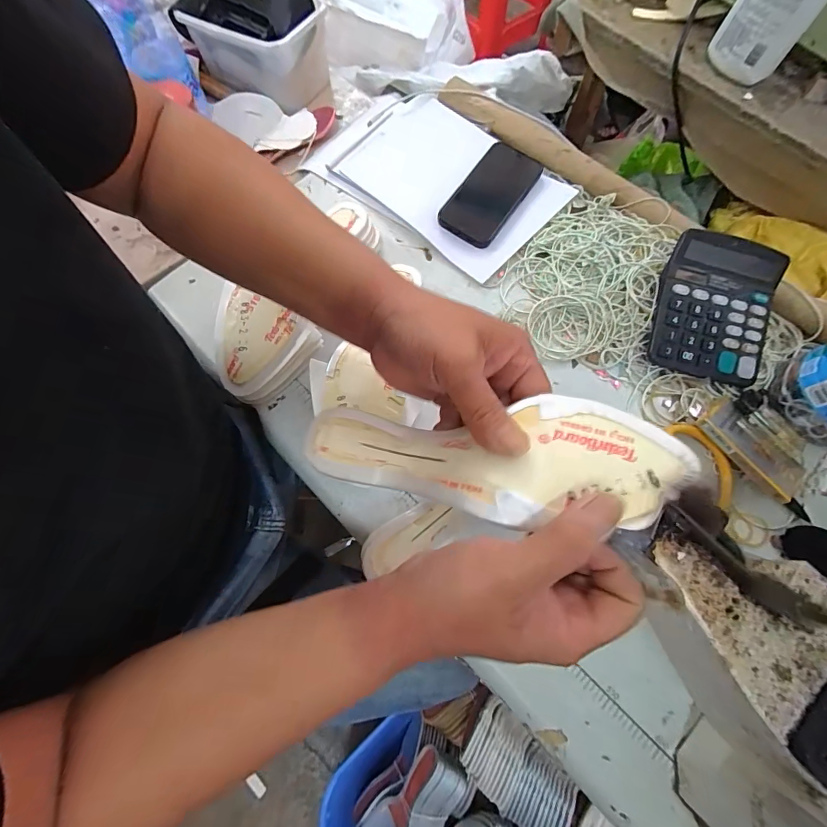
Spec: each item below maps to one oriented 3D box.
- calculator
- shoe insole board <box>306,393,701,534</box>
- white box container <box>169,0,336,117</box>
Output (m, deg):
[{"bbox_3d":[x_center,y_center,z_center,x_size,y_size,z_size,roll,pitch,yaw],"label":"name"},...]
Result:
[{"bbox_3d":[0.316,-0.109,0.420,0.117,0.018,0.145,14,91,0],"label":"calculator"},{"bbox_3d":[0.035,0.028,0.254,0.233,0.025,0.075,1,69,23],"label":"shoe insole board"},{"bbox_3d":[-0.230,-0.544,0.593,0.200,0.097,0.111,25,73,9],"label":"white box container"}]

